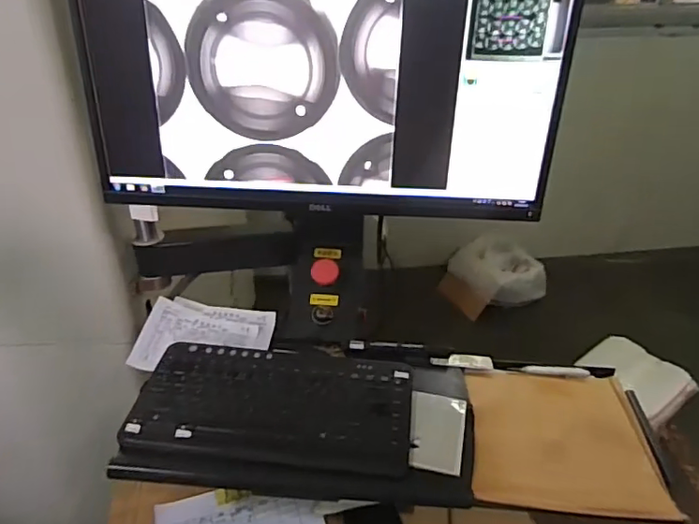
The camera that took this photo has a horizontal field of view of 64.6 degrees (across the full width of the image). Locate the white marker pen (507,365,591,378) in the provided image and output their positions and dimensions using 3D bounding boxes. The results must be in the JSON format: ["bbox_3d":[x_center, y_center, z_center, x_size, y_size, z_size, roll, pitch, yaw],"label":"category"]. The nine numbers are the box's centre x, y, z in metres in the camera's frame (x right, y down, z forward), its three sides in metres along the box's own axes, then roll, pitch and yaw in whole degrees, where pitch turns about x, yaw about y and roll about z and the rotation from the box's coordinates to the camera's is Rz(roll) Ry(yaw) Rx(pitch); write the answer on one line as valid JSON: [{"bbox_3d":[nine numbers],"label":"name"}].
[{"bbox_3d":[0.261,0.142,0.721,0.100,0.011,0.014,2,32,3],"label":"white marker pen"}]

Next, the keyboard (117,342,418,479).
[{"bbox_3d":[-0.087,0.169,0.654,0.317,0.033,0.164,2,32,3],"label":"keyboard"}]

